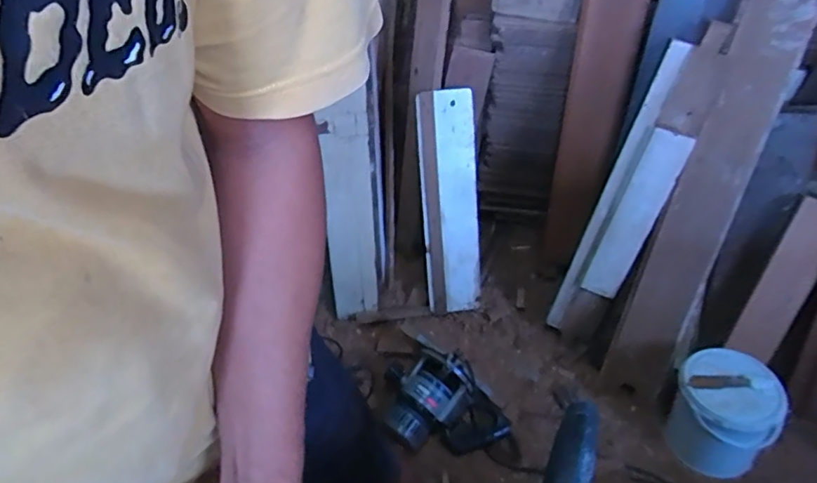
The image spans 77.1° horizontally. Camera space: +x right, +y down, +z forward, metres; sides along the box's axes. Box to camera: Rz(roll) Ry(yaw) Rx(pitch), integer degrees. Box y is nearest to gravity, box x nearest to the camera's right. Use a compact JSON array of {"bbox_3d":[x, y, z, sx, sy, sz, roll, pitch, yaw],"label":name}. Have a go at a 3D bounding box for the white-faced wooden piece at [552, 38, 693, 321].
[{"bbox_3d":[0.465,-0.061,1.126,0.052,0.702,0.128,-20,46,-34],"label":"white-faced wooden piece"}]

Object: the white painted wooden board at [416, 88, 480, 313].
[{"bbox_3d":[0.111,-0.094,1.360,0.148,0.587,0.045,-4,15,-1],"label":"white painted wooden board"}]

